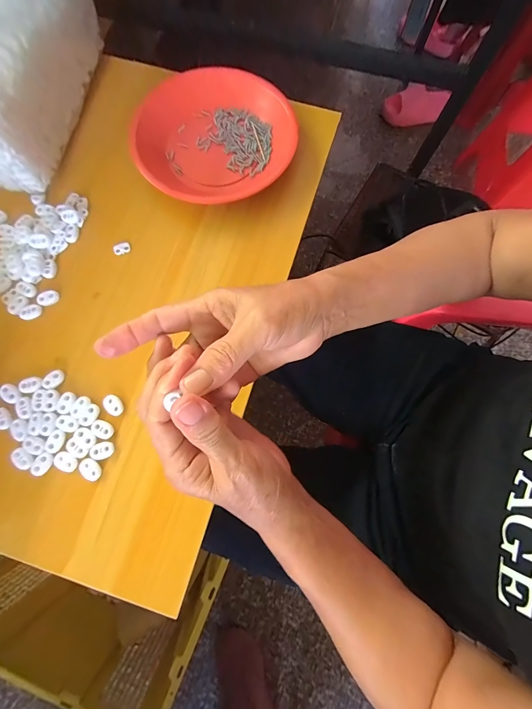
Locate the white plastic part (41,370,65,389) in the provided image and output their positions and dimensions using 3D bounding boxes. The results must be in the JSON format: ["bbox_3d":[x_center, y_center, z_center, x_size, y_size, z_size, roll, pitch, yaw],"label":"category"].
[{"bbox_3d":[-0.219,0.026,0.306,0.015,0.004,0.021,42,80,9],"label":"white plastic part"}]

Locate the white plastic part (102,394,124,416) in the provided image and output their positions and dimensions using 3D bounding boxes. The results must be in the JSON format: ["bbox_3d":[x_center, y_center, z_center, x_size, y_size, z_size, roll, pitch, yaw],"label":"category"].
[{"bbox_3d":[-0.155,0.052,0.302,0.015,0.004,0.023,-43,81,-10],"label":"white plastic part"}]

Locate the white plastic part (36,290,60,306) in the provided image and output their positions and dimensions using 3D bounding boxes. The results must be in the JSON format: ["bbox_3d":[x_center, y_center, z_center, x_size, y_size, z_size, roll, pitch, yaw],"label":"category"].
[{"bbox_3d":[-0.241,-0.062,0.329,0.022,0.005,0.016,-14,77,-4],"label":"white plastic part"}]

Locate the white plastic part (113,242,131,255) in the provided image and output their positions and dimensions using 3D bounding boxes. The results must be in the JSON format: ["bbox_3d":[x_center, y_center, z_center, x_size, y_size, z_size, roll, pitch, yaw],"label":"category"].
[{"bbox_3d":[-0.168,-0.124,0.345,0.019,0.004,0.012,-24,78,-6],"label":"white plastic part"}]

